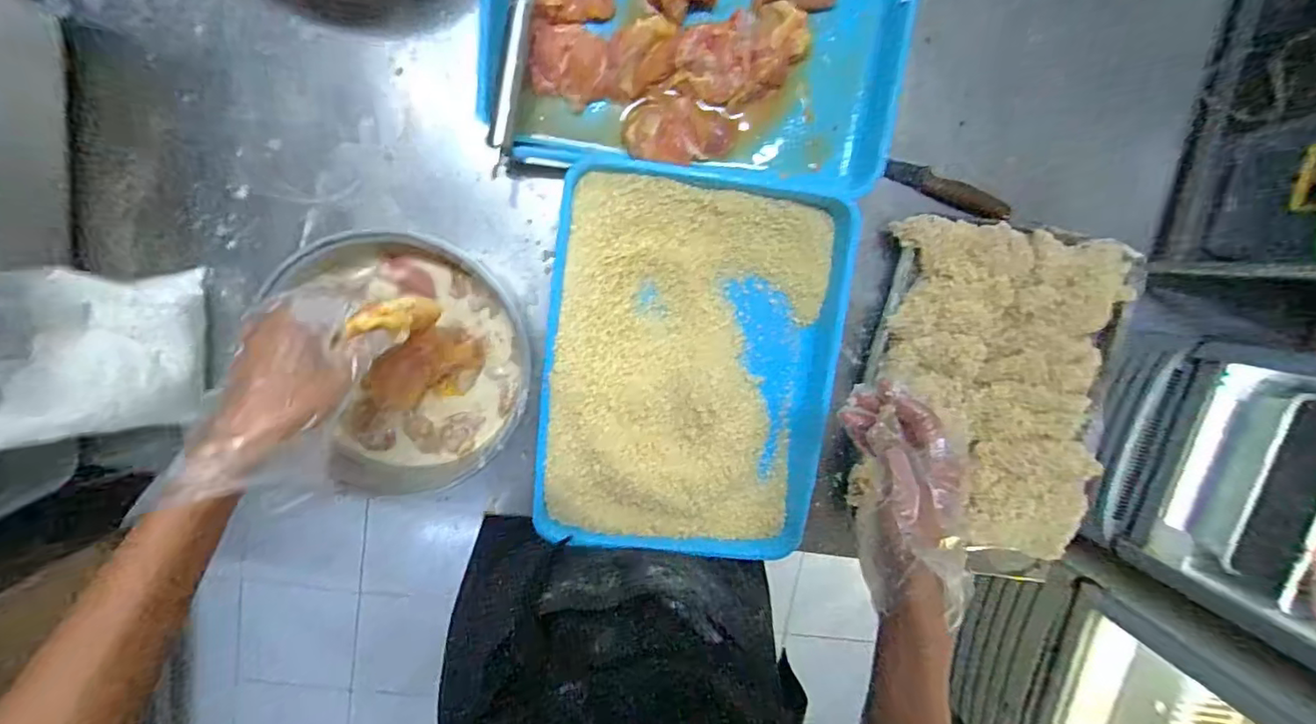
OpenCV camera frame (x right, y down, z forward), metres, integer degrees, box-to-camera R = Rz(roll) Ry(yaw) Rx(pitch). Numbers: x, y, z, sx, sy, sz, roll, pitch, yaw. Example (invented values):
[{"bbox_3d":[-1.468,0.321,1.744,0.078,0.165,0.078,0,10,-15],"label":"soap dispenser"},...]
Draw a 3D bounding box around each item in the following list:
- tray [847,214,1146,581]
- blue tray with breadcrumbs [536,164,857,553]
[{"bbox_3d":[0.383,0.045,0.641,0.292,0.039,0.383,9,97,-2],"label":"tray"},{"bbox_3d":[0.039,0.013,0.612,0.307,0.066,0.402,7,100,-6],"label":"blue tray with breadcrumbs"}]

